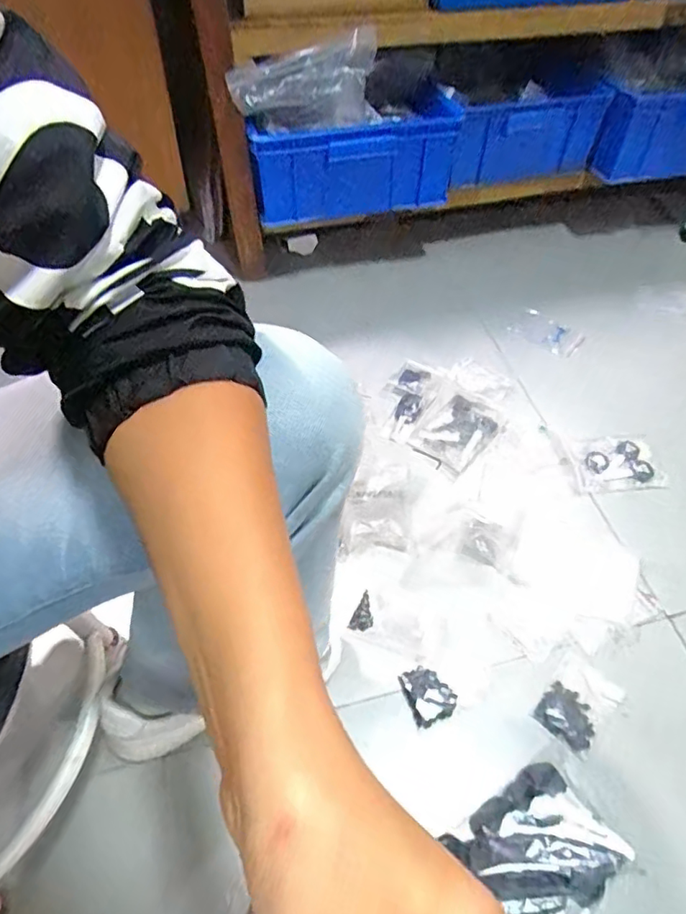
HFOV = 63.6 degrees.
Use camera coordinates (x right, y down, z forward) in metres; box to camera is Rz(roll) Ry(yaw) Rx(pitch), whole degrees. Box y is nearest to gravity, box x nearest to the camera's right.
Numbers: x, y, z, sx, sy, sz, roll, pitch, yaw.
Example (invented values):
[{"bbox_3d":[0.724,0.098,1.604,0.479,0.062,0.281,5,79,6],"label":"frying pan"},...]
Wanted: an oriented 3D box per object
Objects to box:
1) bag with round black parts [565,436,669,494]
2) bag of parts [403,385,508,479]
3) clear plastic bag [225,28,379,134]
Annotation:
[{"bbox_3d":[0.395,0.009,0.807,0.120,0.017,0.100,-2,55,-3],"label":"bag with round black parts"},{"bbox_3d":[0.167,-0.042,0.829,0.105,0.019,0.142,36,61,21],"label":"bag of parts"},{"bbox_3d":[-0.058,-0.538,0.798,0.215,0.110,0.064,1,53,0],"label":"clear plastic bag"}]

